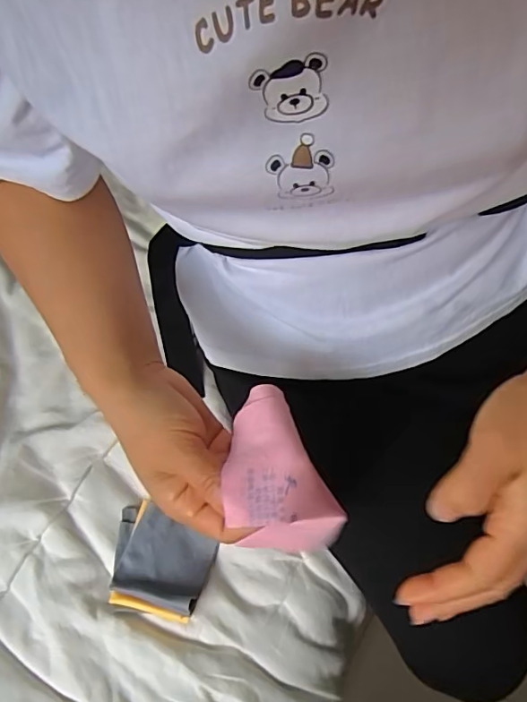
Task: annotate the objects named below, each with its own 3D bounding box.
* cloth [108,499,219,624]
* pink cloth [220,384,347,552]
[{"bbox_3d":[-0.092,0.186,0.447,0.090,0.026,0.089,5,64,6],"label":"cloth"},{"bbox_3d":[0.002,0.067,0.282,0.055,0.033,0.092,-24,64,-9],"label":"pink cloth"}]

